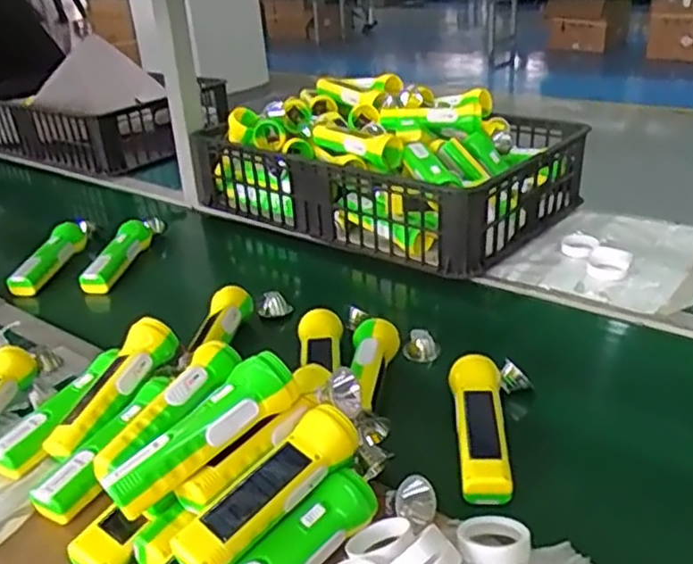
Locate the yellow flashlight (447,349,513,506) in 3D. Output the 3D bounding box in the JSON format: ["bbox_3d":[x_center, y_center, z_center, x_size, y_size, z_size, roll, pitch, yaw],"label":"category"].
[{"bbox_3d":[0.125,0.133,0.652,0.047,0.034,0.157,-1,33,7],"label":"yellow flashlight"}]

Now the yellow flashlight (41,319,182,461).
[{"bbox_3d":[-0.232,0.108,0.696,0.047,0.041,0.166,15,50,28],"label":"yellow flashlight"}]

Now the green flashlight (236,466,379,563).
[{"bbox_3d":[-0.042,0.209,0.530,0.037,0.042,0.170,21,37,40],"label":"green flashlight"}]

